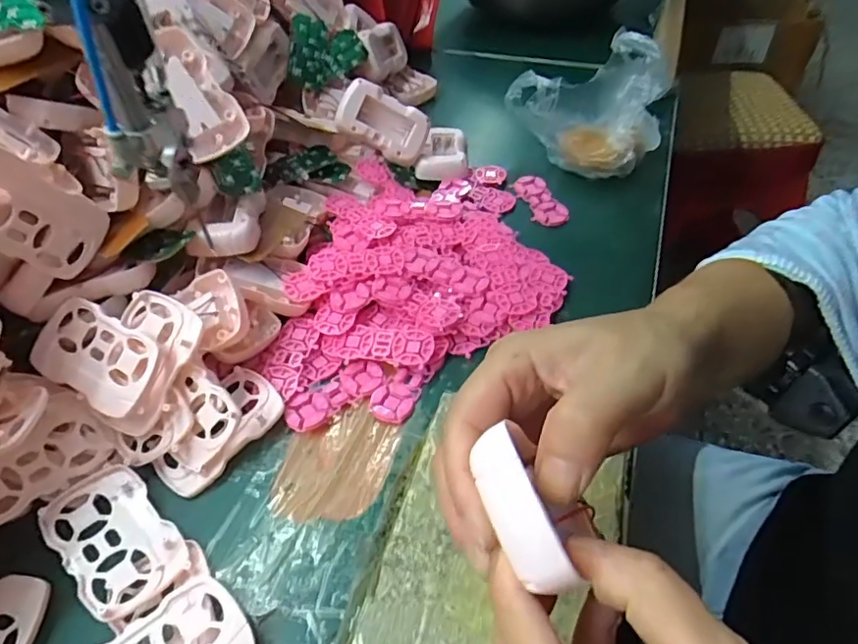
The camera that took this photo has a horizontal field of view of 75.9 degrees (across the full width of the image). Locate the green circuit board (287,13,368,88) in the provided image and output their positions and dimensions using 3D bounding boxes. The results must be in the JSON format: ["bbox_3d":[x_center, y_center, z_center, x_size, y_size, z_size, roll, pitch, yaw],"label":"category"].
[{"bbox_3d":[-0.108,-0.283,0.586,0.081,0.069,0.011,-1,10,-29],"label":"green circuit board"}]

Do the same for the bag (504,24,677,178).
[{"bbox_3d":[0.163,-0.224,0.568,0.153,0.097,0.136,13,51,13],"label":"bag"}]

